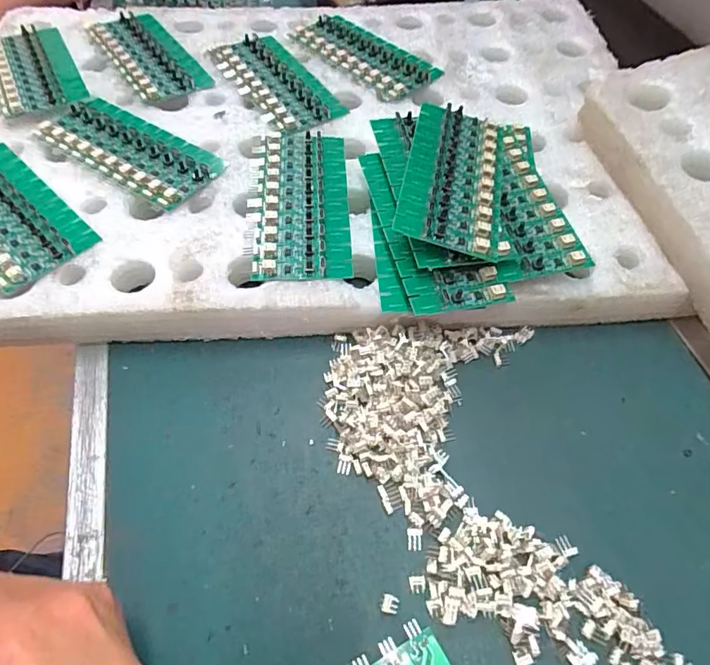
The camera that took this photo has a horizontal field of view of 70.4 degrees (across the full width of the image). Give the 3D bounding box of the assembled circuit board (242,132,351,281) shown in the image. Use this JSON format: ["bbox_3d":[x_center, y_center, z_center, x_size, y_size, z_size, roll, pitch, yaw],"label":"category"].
[{"bbox_3d":[-0.039,-0.092,0.345,0.067,0.006,0.137,-3,56,-2],"label":"assembled circuit board"}]

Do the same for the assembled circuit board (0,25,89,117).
[{"bbox_3d":[-0.271,-0.219,0.420,0.066,0.014,0.137,-25,61,-17],"label":"assembled circuit board"}]

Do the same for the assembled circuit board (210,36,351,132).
[{"bbox_3d":[-0.067,-0.213,0.421,0.065,0.010,0.134,-28,62,-18],"label":"assembled circuit board"}]

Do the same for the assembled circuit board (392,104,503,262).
[{"bbox_3d":[0.064,-0.103,0.324,0.062,0.006,0.133,15,55,-2],"label":"assembled circuit board"}]

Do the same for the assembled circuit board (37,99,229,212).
[{"bbox_3d":[-0.163,-0.135,0.368,0.136,0.011,0.061,30,61,17],"label":"assembled circuit board"}]

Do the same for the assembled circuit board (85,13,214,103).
[{"bbox_3d":[-0.182,-0.246,0.440,0.061,0.011,0.135,-30,63,-19],"label":"assembled circuit board"}]

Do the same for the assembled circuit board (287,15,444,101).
[{"bbox_3d":[0.008,-0.252,0.451,0.063,0.010,0.137,-36,65,-22],"label":"assembled circuit board"}]

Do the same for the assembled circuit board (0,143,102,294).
[{"bbox_3d":[-0.232,-0.082,0.333,0.138,0.011,0.061,40,64,23],"label":"assembled circuit board"}]

